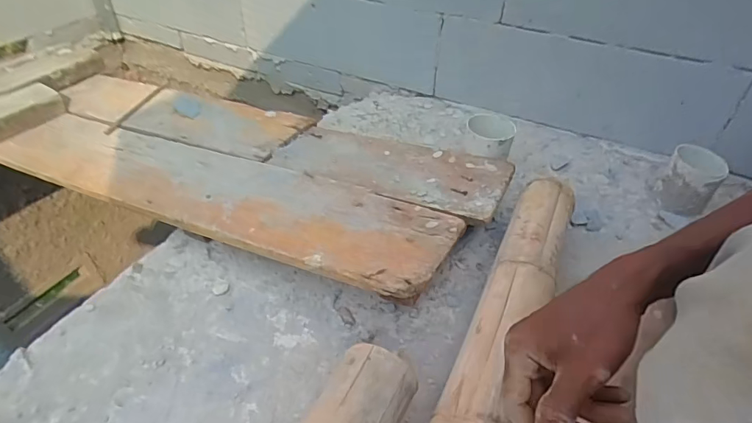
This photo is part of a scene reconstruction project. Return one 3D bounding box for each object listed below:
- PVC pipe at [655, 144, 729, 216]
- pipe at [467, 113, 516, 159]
[{"bbox_3d":[0.566,-0.049,0.826,0.079,0.111,0.085,26,47,24],"label":"PVC pipe"},{"bbox_3d":[0.206,-0.140,0.824,0.083,0.046,0.073,12,43,10],"label":"pipe"}]

